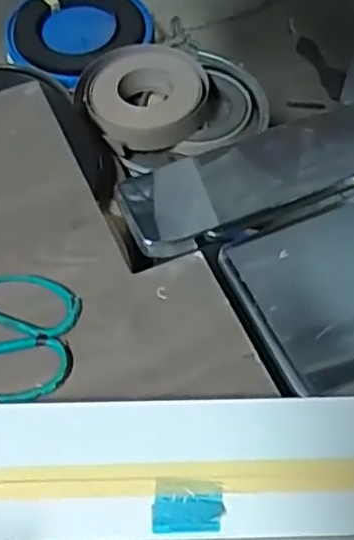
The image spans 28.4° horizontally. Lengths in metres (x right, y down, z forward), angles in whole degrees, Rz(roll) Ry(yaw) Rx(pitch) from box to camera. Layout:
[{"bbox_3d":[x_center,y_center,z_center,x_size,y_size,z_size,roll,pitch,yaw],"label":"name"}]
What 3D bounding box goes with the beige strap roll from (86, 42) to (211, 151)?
[{"bbox_3d":[-0.054,-0.293,1.211,0.213,0.062,0.184,18,83,2],"label":"beige strap roll"}]

